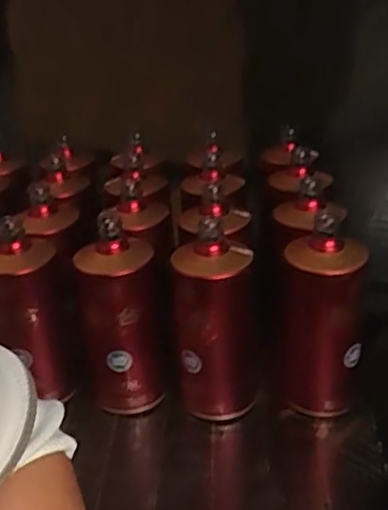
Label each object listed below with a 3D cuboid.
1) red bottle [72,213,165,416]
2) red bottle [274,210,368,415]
[{"bbox_3d":[-0.078,0.066,0.675,0.081,0.193,0.092,-7,27,-3],"label":"red bottle"},{"bbox_3d":[0.128,0.072,0.644,0.083,0.187,0.069,3,28,15],"label":"red bottle"}]

